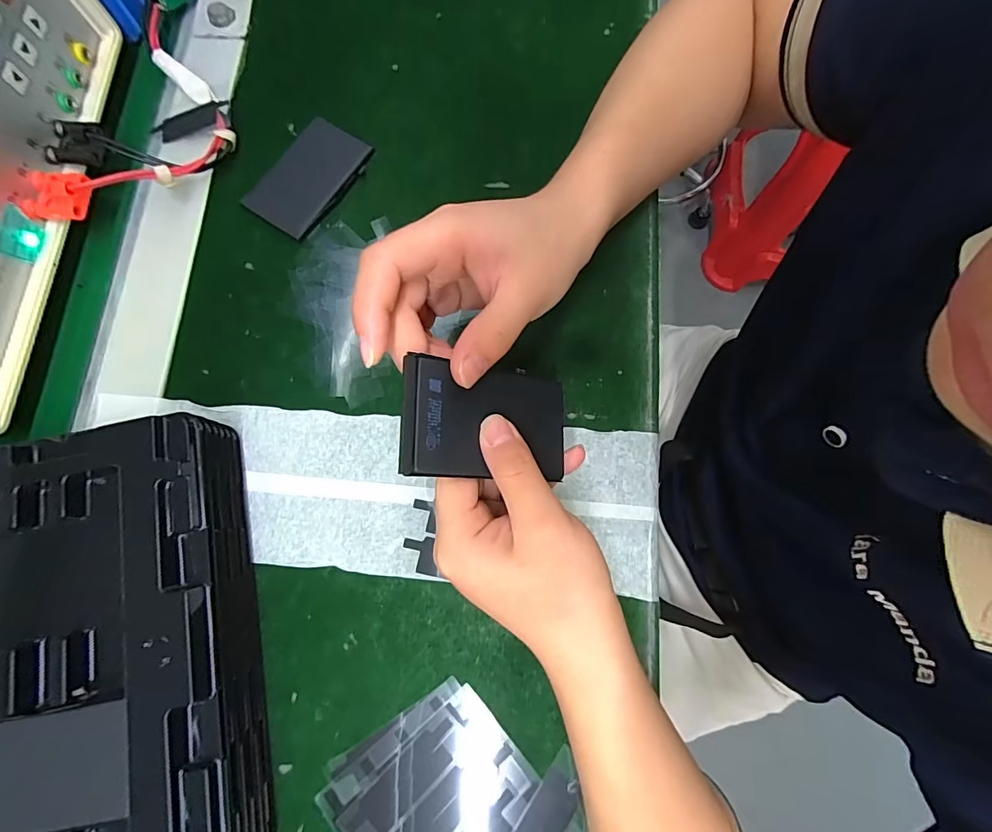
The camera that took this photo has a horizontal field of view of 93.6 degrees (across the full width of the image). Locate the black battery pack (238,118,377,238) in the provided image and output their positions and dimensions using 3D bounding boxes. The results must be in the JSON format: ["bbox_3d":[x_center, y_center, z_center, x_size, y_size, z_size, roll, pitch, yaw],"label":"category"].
[{"bbox_3d":[-0.122,-0.158,0.310,0.049,0.006,0.080,36,80,8],"label":"black battery pack"}]

